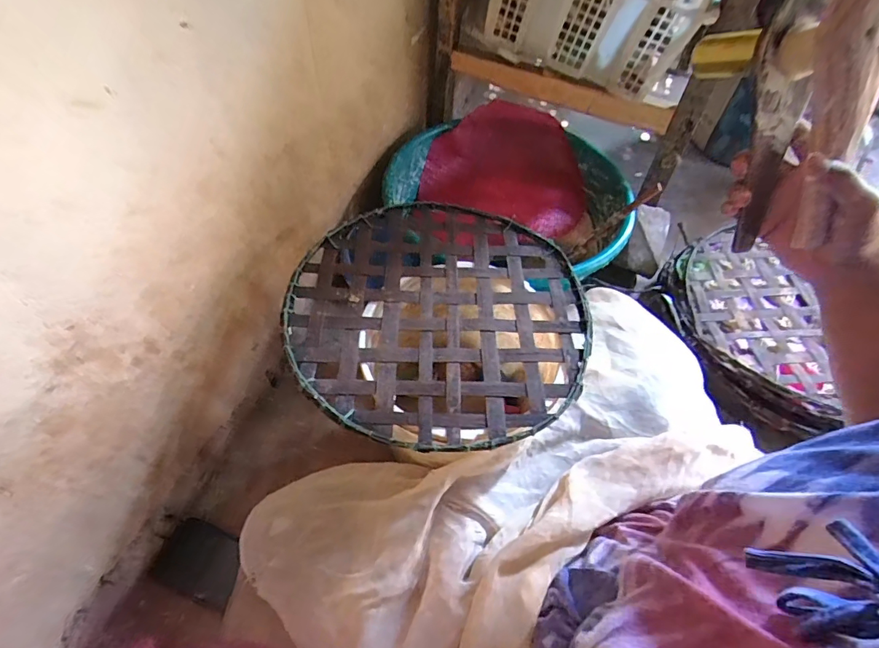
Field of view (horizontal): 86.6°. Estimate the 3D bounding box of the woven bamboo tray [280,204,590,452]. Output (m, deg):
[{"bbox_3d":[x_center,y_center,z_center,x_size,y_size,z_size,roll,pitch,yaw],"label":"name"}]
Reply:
[{"bbox_3d":[-0.001,-0.018,0.559,0.338,0.020,0.339,13,54,6],"label":"woven bamboo tray"}]

